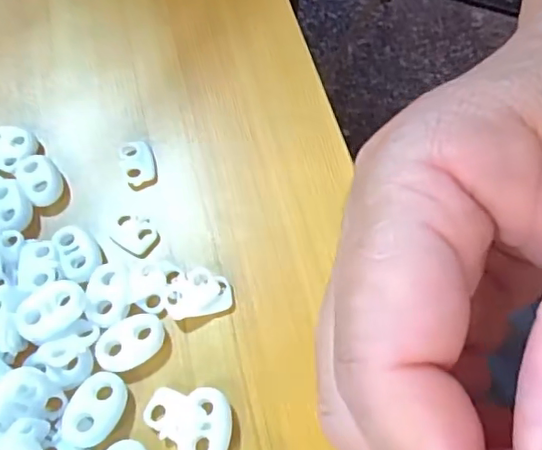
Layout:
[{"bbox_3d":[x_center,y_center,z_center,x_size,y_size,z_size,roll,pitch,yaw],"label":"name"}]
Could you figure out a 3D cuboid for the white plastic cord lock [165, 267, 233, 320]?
[{"bbox_3d":[-0.024,0.022,0.189,0.021,0.004,0.017,-16,61,-1],"label":"white plastic cord lock"}]

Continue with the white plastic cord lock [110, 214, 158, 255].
[{"bbox_3d":[-0.049,0.001,0.202,0.017,0.004,0.013,29,69,21],"label":"white plastic cord lock"}]

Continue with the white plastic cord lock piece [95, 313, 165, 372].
[{"bbox_3d":[-0.045,0.036,0.180,0.022,0.004,0.015,-27,62,-7],"label":"white plastic cord lock piece"}]

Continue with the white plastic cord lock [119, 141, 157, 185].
[{"bbox_3d":[-0.050,-0.024,0.217,0.012,0.004,0.020,-16,61,-1],"label":"white plastic cord lock"}]

